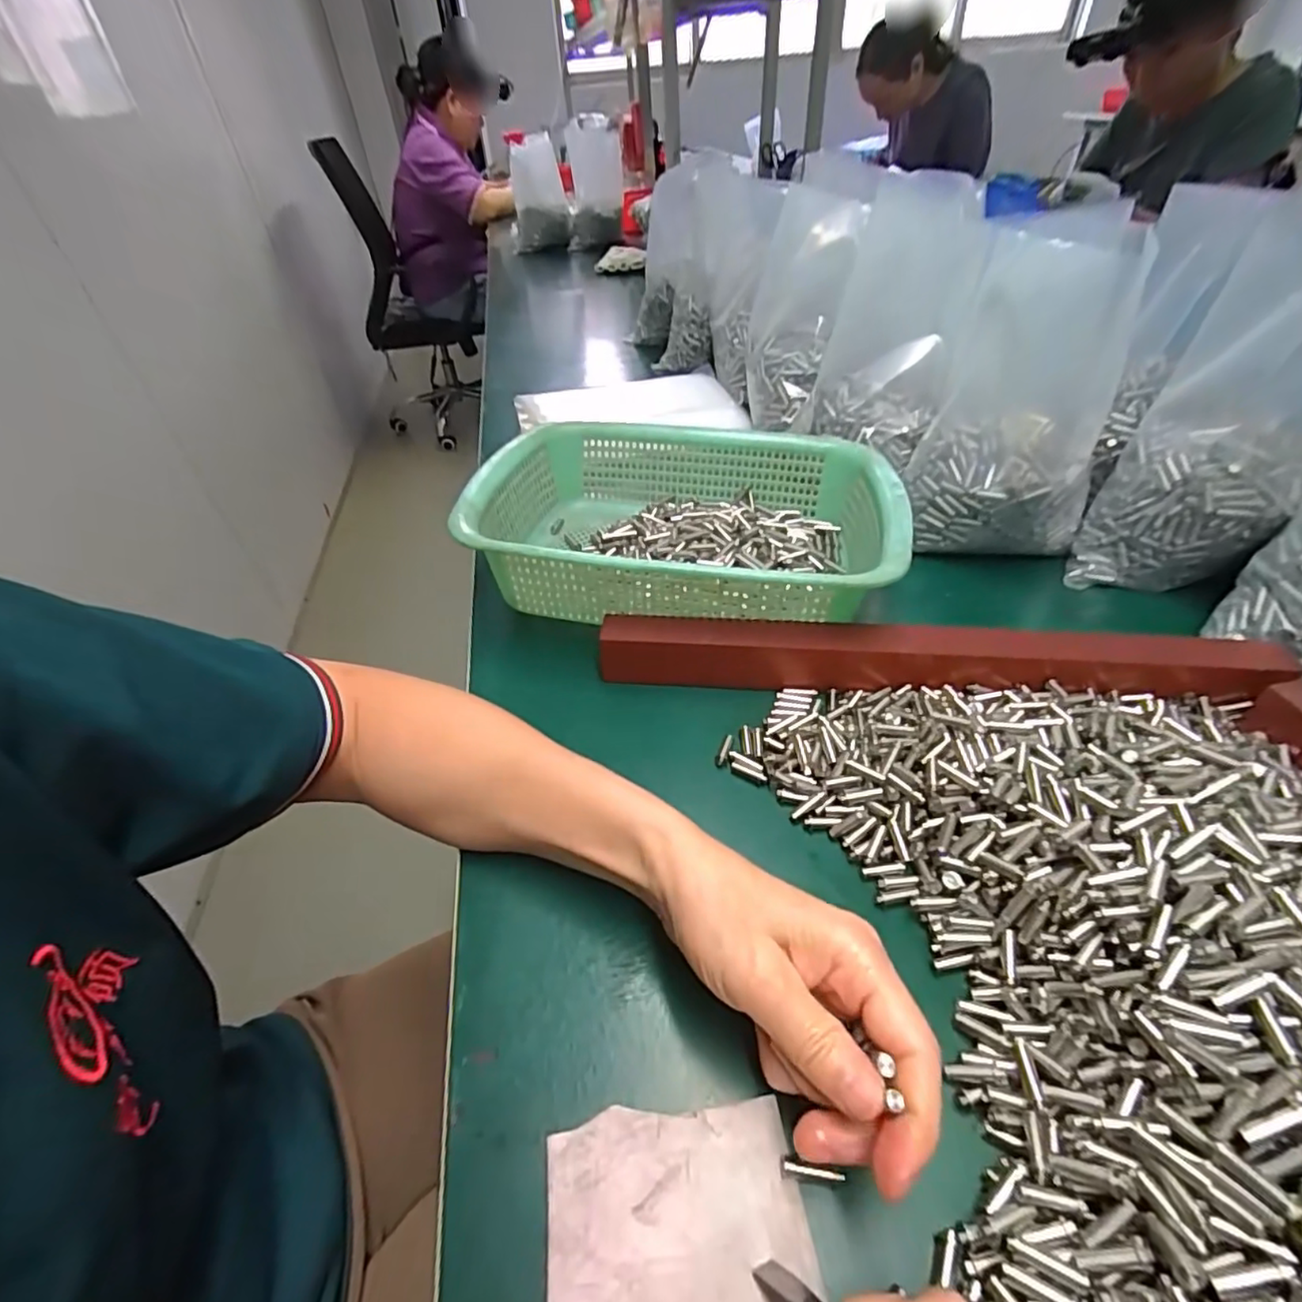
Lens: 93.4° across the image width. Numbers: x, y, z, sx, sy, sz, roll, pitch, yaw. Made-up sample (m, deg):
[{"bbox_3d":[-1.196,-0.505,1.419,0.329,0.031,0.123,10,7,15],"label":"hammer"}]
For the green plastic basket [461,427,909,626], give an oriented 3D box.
[{"bbox_3d":[0.029,-0.097,0.464,0.291,0.085,0.224,3,43,10],"label":"green plastic basket"}]

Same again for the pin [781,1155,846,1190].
[{"bbox_3d":[0.056,0.182,0.213,0.021,0.004,0.007,4,43,11],"label":"pin"}]

